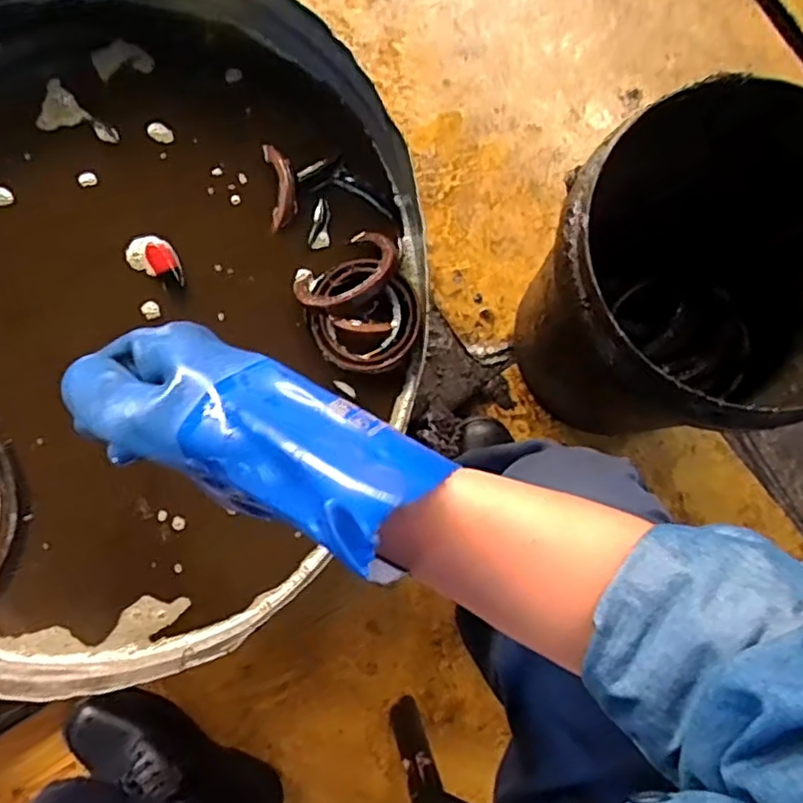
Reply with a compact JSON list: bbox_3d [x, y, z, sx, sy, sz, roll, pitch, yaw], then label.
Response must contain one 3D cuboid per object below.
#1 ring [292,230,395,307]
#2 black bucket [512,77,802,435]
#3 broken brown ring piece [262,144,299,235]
[{"bbox_3d":[-0.043,-0.101,0.512,0.084,0.009,0.061,-37,50,-2],"label":"ring"},{"bbox_3d":[0.264,-0.090,0.643,0.250,0.298,0.253,0,82,-2],"label":"black bucket"},{"bbox_3d":[-0.098,-0.177,0.529,0.022,0.008,0.073,-8,82,-3],"label":"broken brown ring piece"}]

